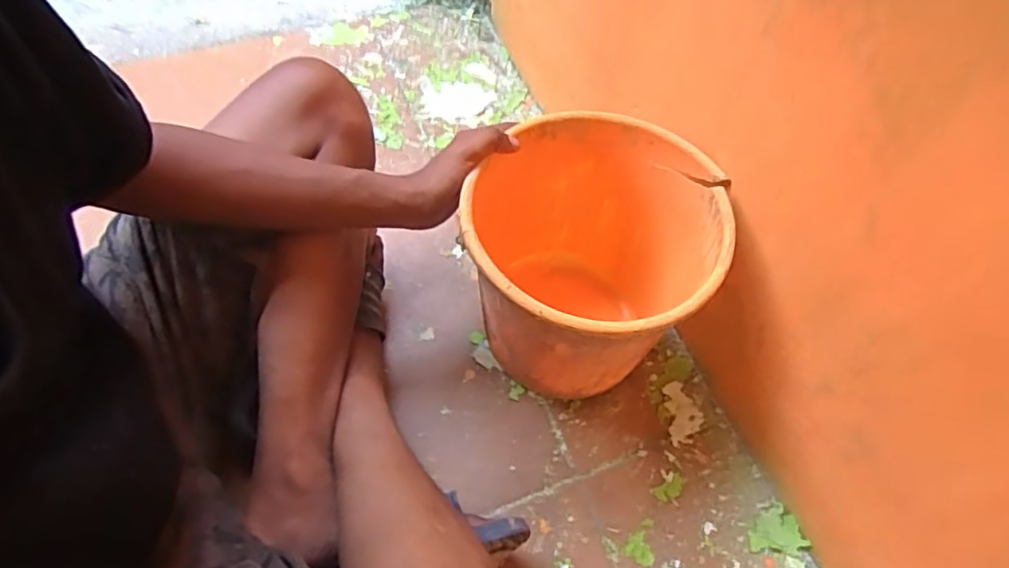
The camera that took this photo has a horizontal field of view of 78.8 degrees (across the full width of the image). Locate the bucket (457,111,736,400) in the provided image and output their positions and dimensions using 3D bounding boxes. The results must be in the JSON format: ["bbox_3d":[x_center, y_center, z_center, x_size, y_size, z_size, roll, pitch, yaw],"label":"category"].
[{"bbox_3d":[0.080,-0.006,0.637,0.214,0.229,0.231,2,59,-3],"label":"bucket"}]

